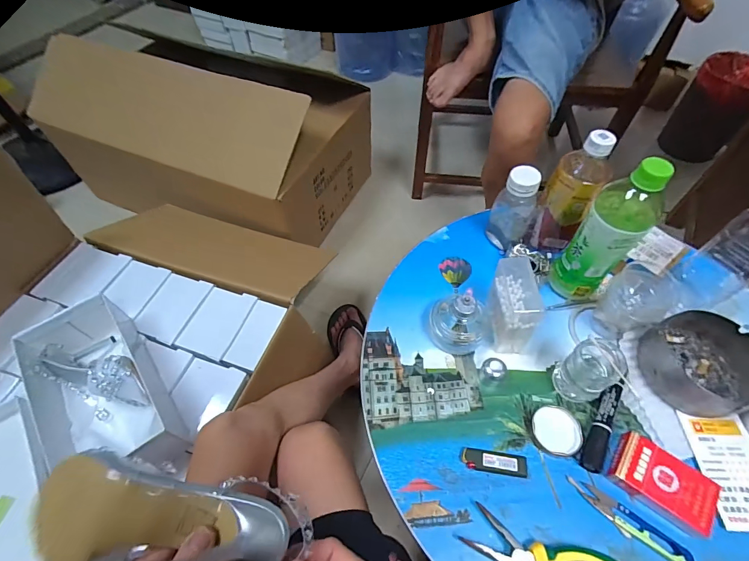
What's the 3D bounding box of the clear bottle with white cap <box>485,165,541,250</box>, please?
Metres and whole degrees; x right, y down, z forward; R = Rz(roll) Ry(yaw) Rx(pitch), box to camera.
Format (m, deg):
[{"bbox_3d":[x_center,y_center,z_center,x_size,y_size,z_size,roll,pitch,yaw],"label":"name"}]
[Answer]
[{"bbox_3d":[0.200,-0.100,0.542,0.060,0.127,0.060,21,59,14],"label":"clear bottle with white cap"}]

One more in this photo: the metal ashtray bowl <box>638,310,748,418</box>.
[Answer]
[{"bbox_3d":[0.386,0.095,0.449,0.117,0.052,0.120,0,56,0],"label":"metal ashtray bowl"}]

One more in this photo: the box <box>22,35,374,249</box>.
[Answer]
[{"bbox_3d":[-0.544,-0.459,1.215,0.931,0.358,0.545,19,58,13],"label":"box"}]

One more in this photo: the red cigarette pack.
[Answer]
[{"bbox_3d":[0.297,0.209,0.392,0.089,0.025,0.058,32,62,20],"label":"red cigarette pack"}]

